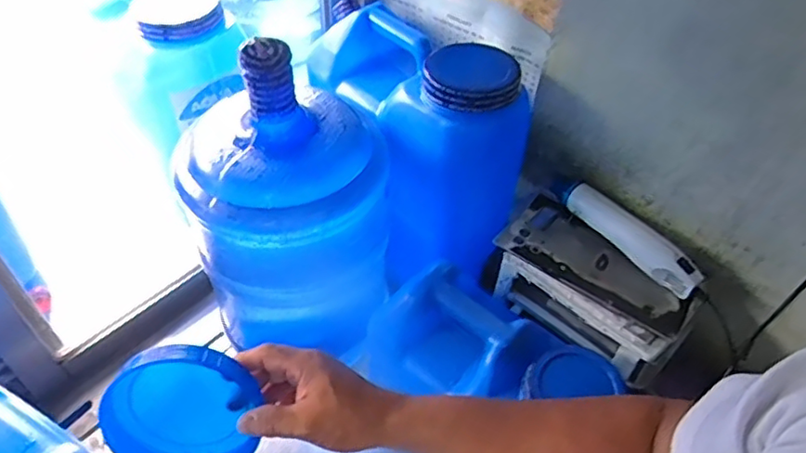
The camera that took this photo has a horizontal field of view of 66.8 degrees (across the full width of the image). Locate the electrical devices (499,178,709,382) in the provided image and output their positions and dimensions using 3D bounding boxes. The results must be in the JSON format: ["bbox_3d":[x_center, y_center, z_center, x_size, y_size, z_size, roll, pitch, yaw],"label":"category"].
[{"bbox_3d":[0.243,0.061,0.788,0.250,0.112,0.167,30,52,23],"label":"electrical devices"}]

